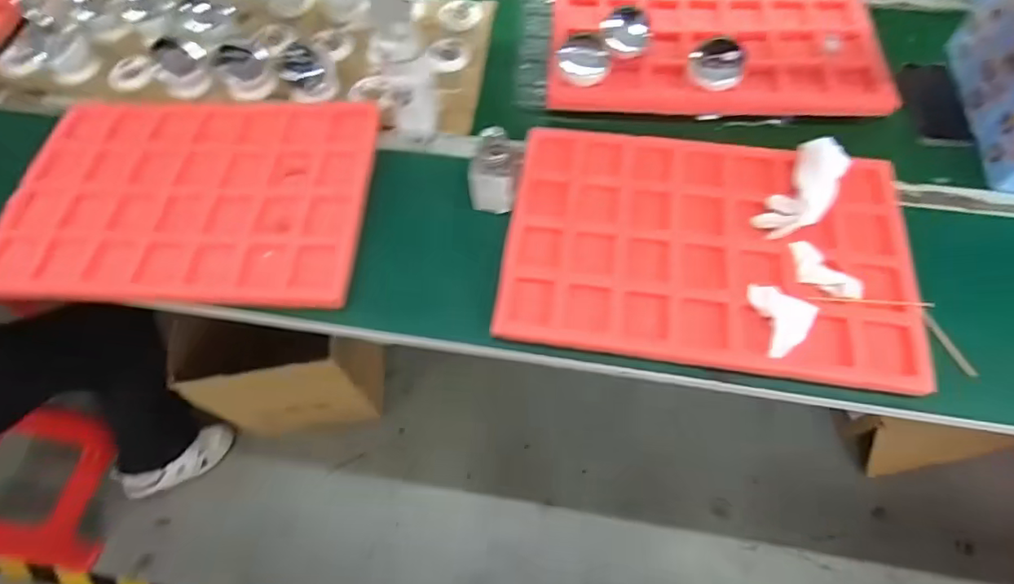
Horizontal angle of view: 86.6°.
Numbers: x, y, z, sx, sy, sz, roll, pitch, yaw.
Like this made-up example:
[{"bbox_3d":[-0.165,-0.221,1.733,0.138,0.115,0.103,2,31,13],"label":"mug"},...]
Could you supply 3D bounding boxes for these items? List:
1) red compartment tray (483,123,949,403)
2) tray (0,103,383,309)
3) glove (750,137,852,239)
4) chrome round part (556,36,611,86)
[{"bbox_3d":[0.255,-0.063,0.697,0.493,0.023,0.326,8,64,7],"label":"red compartment tray"},{"bbox_3d":[-0.454,-0.140,0.769,0.500,0.022,0.339,2,63,4],"label":"tray"},{"bbox_3d":[0.386,-0.129,0.698,0.070,0.037,0.140,35,94,18],"label":"glove"},{"bbox_3d":[0.118,-0.348,0.823,0.079,0.043,0.073,-1,63,2],"label":"chrome round part"}]

